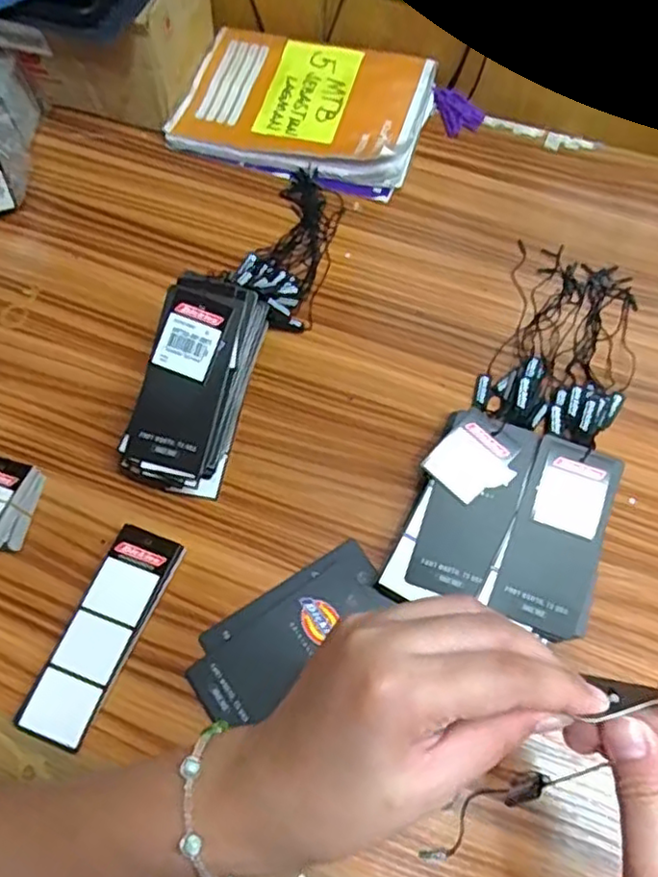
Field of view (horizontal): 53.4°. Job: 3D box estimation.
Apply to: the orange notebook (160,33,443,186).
[{"bbox_3d":[-0.020,-0.286,0.567,0.203,0.029,0.141,16,64,8],"label":"orange notebook"}]

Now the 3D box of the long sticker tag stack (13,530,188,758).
[{"bbox_3d":[-0.127,0.109,0.371,0.037,0.018,0.119,21,65,10],"label":"long sticker tag stack"}]

